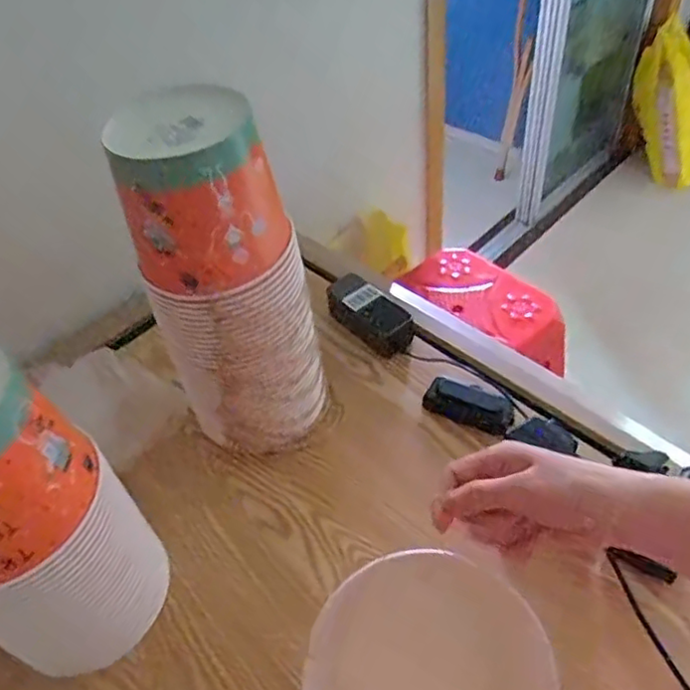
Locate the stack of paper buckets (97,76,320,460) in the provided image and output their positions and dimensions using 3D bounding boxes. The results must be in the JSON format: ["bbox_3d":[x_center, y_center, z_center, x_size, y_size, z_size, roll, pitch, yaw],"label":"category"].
[{"bbox_3d":[-0.124,-0.049,0.657,0.151,0.390,0.147,-20,47,-12],"label":"stack of paper buckets"}]

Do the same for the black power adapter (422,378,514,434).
[{"bbox_3d":[0.151,0.071,0.773,0.110,0.034,0.048,22,51,23],"label":"black power adapter"}]

